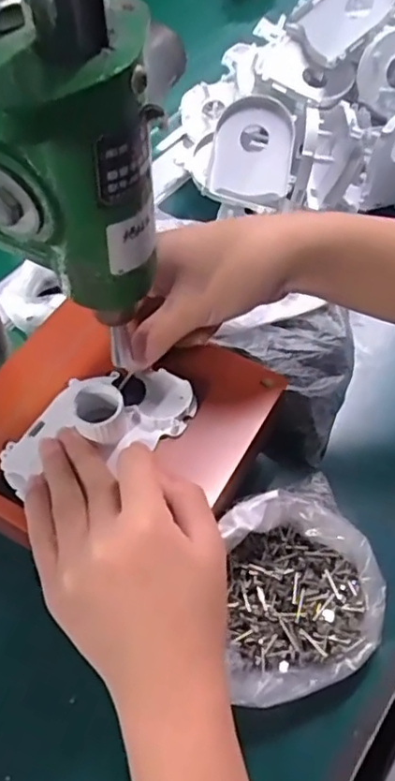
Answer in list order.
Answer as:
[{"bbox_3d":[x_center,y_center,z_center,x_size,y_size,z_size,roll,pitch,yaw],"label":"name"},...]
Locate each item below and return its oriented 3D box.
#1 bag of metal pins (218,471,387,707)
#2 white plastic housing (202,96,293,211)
[{"bbox_3d":[0.053,0.106,0.341,0.098,0.056,0.107,-18,58,-13],"label":"bag of metal pins"},{"bbox_3d":[0.043,-0.198,0.511,0.074,0.026,0.082,9,91,5],"label":"white plastic housing"}]

